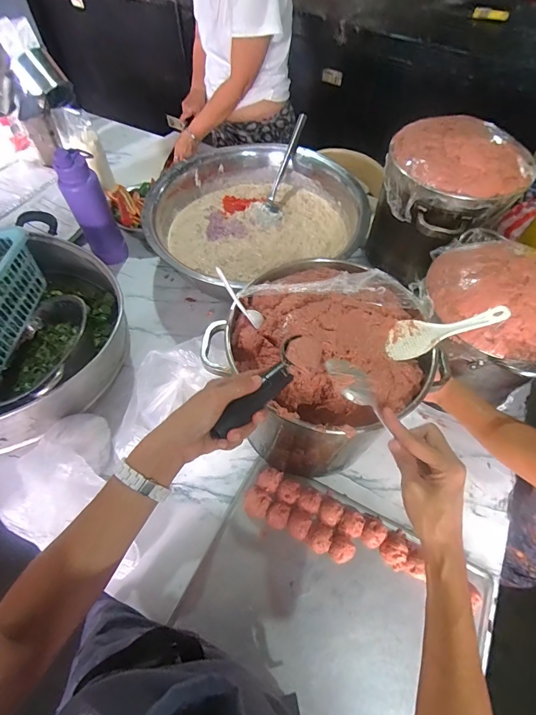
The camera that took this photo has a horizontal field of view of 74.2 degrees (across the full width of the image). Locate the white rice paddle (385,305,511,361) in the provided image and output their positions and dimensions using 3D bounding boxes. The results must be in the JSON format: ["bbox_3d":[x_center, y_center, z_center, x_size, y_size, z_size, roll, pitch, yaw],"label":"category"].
[{"bbox_3d":[0.255,-0.040,0.513,0.168,0.014,0.057,-16,57,8],"label":"white rice paddle"}]

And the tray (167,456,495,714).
[{"bbox_3d":[0.103,0.398,0.593,0.439,0.036,0.338,27,61,17],"label":"tray"}]

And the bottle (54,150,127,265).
[{"bbox_3d":[-0.447,-0.372,0.905,0.093,0.290,0.081,-26,61,-16],"label":"bottle"}]

